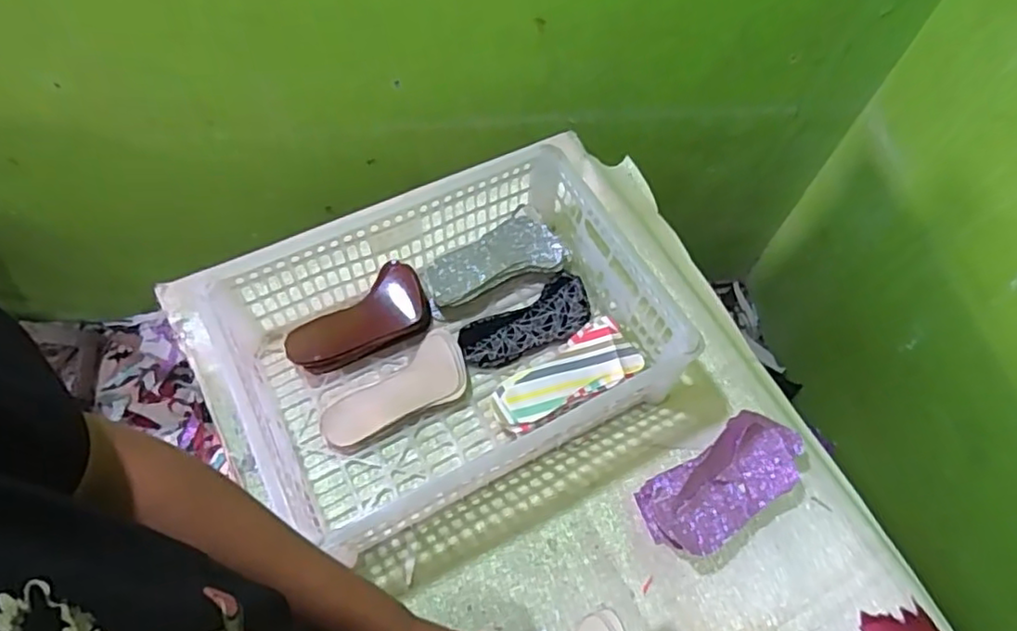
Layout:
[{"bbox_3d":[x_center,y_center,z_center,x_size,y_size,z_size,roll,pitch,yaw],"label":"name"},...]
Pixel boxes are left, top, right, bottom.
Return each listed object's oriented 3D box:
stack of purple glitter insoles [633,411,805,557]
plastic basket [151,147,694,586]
[{"bbox_3d":[0.237,0.182,0.701,0.188,0.055,0.094,-29,67,-18],"label":"stack of purple glitter insoles"},{"bbox_3d":[-0.082,0.049,0.714,0.482,0.145,0.373,-25,66,-16],"label":"plastic basket"}]

